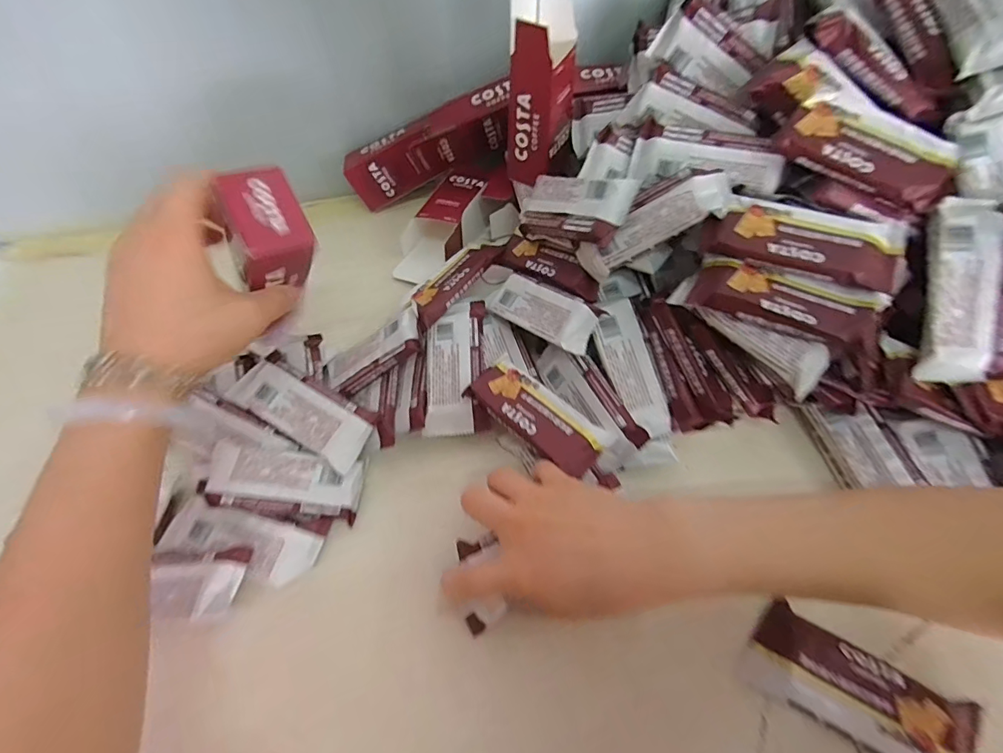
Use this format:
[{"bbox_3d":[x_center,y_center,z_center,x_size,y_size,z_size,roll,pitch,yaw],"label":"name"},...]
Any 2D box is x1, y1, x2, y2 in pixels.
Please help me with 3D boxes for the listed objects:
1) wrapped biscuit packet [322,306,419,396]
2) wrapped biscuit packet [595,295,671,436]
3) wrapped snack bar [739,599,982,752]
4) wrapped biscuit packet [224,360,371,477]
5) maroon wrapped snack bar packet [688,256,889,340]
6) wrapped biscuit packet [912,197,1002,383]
[{"bbox_3d":[-0.110,-0.019,0.392,0.099,0.012,0.048,-27,54,21],"label":"wrapped biscuit packet"},{"bbox_3d":[0.102,-0.006,0.365,0.035,0.008,0.108,-17,79,-6],"label":"wrapped biscuit packet"},{"bbox_3d":[0.208,0.186,0.270,0.115,0.012,0.049,25,63,19],"label":"wrapped snack bar"},{"bbox_3d":[-0.161,0.027,0.369,0.119,0.008,0.042,29,76,12],"label":"wrapped biscuit packet"},{"bbox_3d":[0.186,-0.050,0.303,0.111,0.013,0.040,21,61,17],"label":"maroon wrapped snack bar packet"},{"bbox_3d":[0.303,-0.055,0.300,0.041,0.024,0.116,-2,93,4],"label":"wrapped biscuit packet"}]

